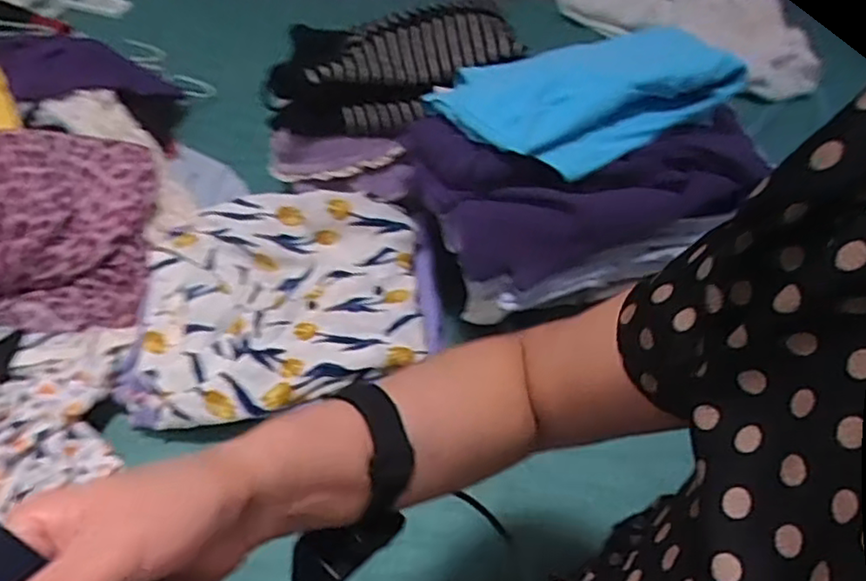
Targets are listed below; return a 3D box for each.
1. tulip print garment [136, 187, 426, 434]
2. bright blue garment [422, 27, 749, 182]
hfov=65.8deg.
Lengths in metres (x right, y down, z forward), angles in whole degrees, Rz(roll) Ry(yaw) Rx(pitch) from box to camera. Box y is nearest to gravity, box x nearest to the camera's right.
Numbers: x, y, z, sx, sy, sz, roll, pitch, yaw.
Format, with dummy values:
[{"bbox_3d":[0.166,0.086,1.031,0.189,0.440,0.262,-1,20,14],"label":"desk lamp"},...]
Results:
[{"bbox_3d":[-0.161,0.005,0.725,0.284,0.081,0.235,-7,46,-4],"label":"tulip print garment"},{"bbox_3d":[0.142,-0.216,0.681,0.265,0.055,0.213,-22,49,-17],"label":"bright blue garment"}]

